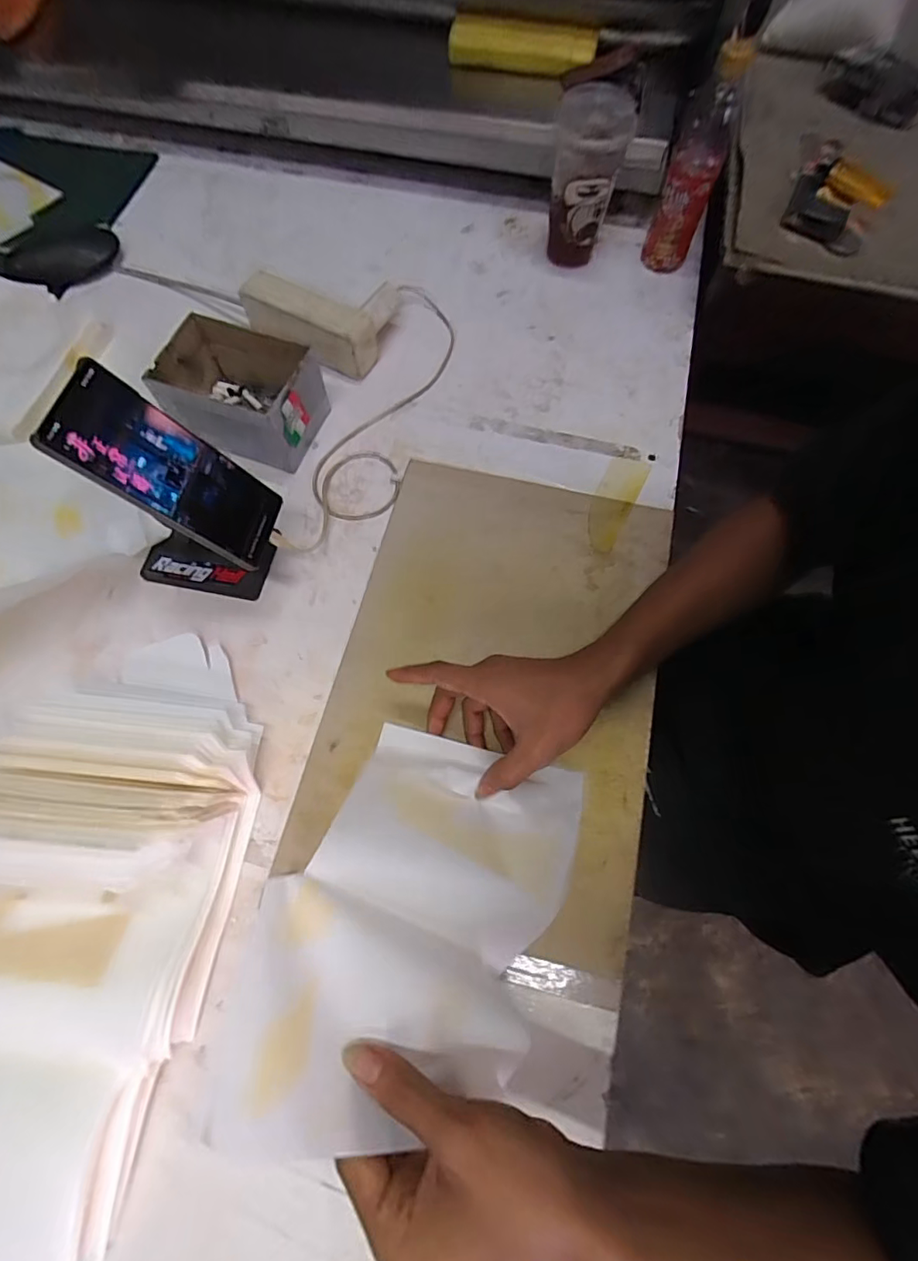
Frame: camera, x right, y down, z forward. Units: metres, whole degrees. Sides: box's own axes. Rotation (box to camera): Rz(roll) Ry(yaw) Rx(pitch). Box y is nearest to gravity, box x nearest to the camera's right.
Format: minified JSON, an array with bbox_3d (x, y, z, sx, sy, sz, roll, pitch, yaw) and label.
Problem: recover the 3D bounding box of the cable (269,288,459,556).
[{"bbox_3d":[-0.087,-0.238,0.540,0.094,0.056,0.403,18,71,6],"label":"cable"}]

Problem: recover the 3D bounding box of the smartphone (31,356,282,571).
[{"bbox_3d":[-0.210,-0.117,0.383,0.007,0.160,0.078,-7,63,37],"label":"smartphone"}]

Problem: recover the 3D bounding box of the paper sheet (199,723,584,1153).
[{"bbox_3d":[-0.022,0.175,0.331,0.174,0.047,0.255,31,43,-8],"label":"paper sheet"}]

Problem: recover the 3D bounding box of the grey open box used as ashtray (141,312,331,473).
[{"bbox_3d":[-0.221,-0.244,0.526,0.154,0.083,0.105,20,71,7],"label":"grey open box used as ashtray"}]

